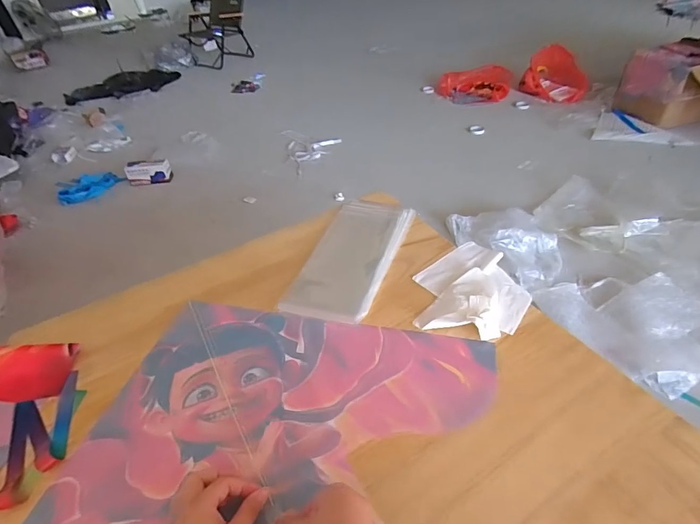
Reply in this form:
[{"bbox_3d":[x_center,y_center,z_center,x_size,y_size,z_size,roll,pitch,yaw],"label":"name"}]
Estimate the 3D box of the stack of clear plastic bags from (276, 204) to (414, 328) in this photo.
[{"bbox_3d":[0.007,-0.019,0.785,0.164,0.021,0.333,10,48,21],"label":"stack of clear plastic bags"}]

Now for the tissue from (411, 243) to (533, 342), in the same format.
[{"bbox_3d":[0.212,0.040,0.695,0.189,0.030,0.223,10,44,19],"label":"tissue"}]

